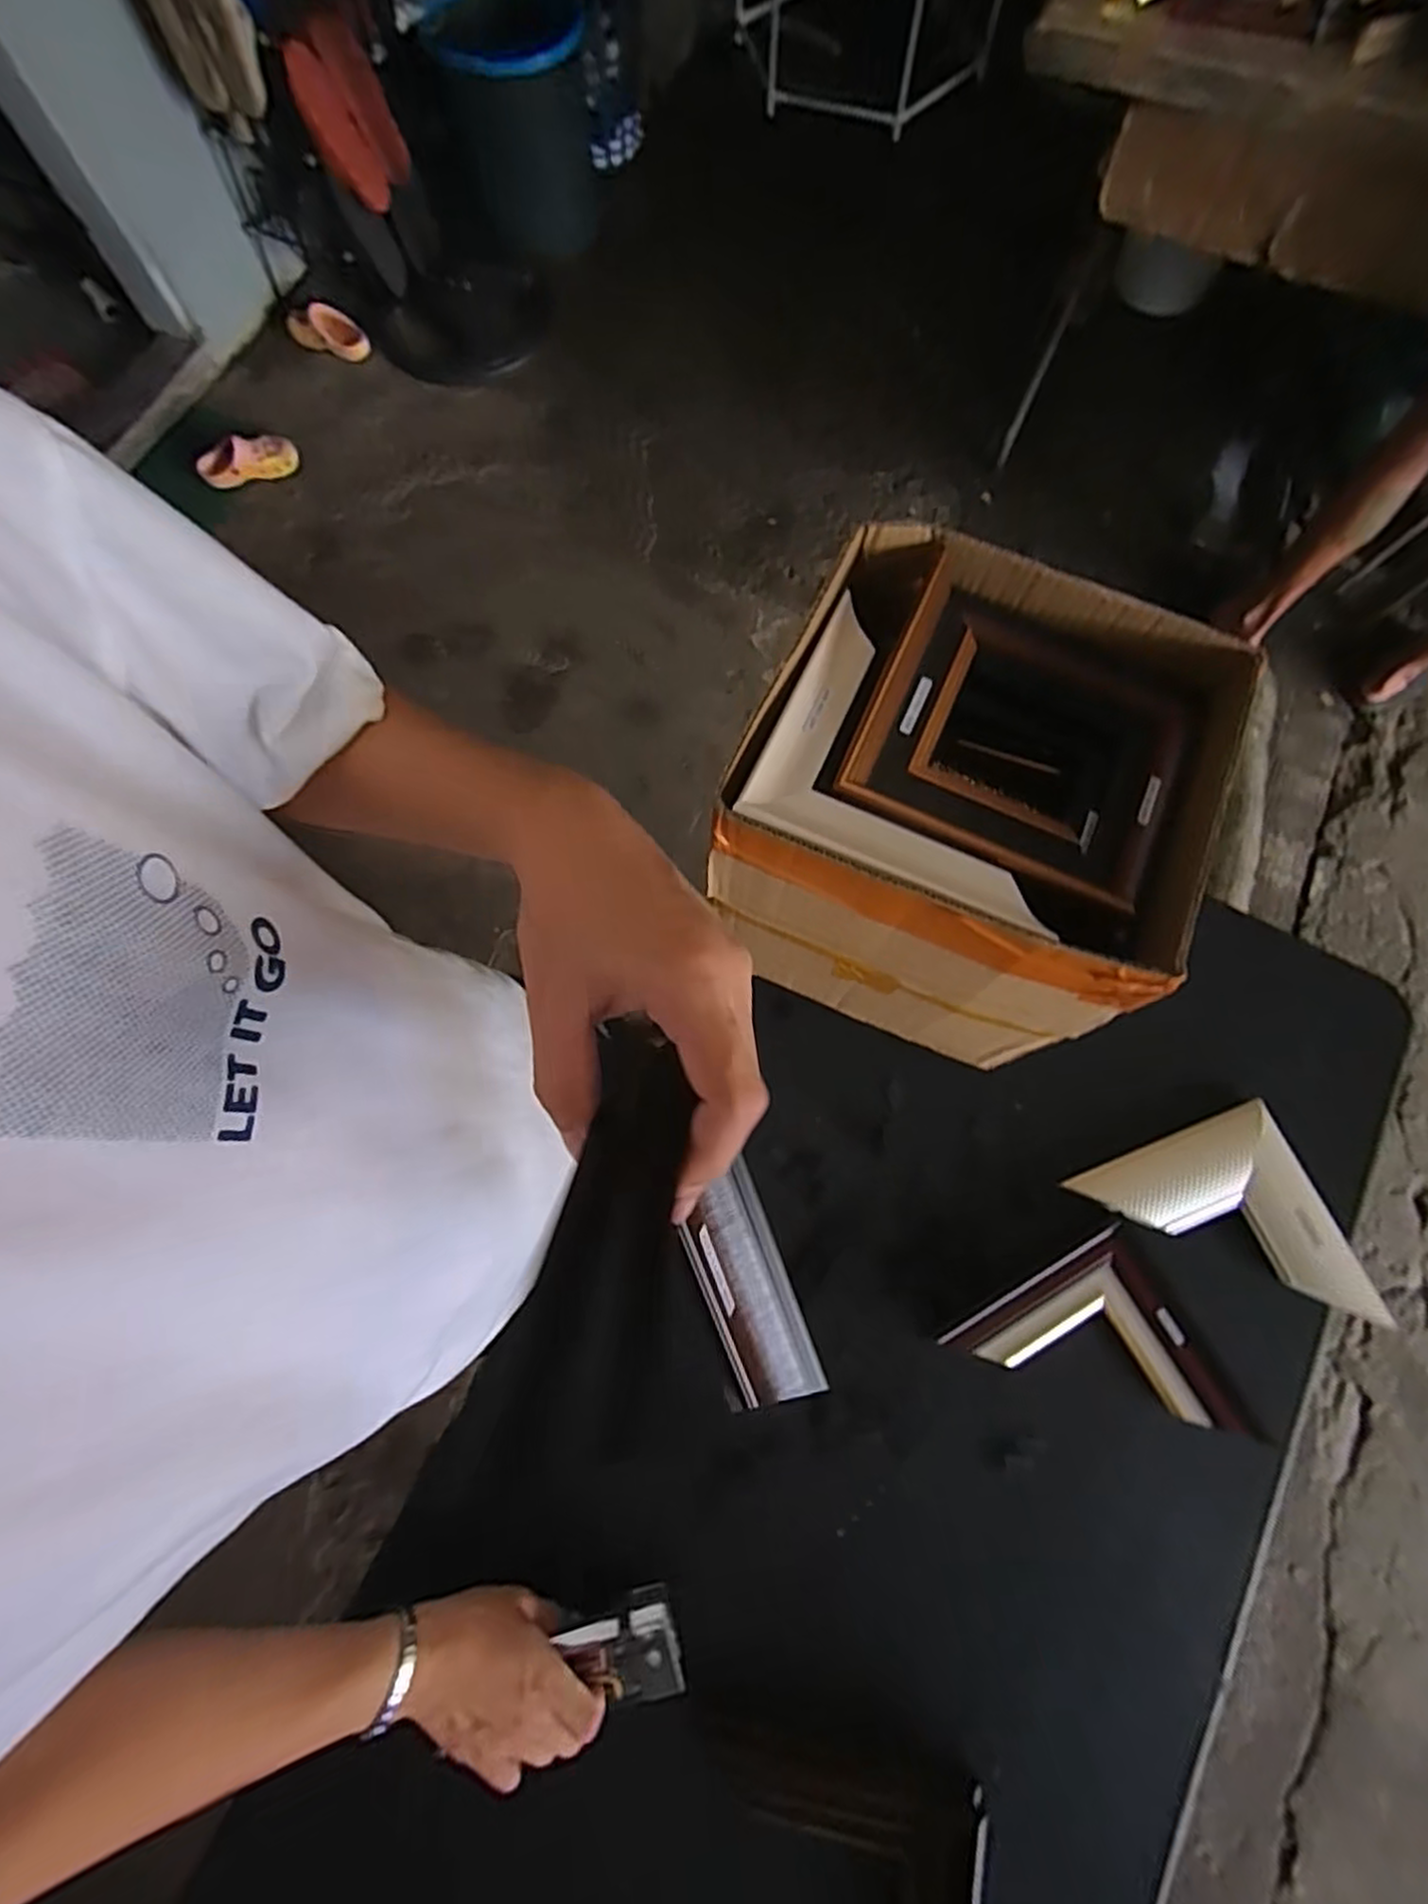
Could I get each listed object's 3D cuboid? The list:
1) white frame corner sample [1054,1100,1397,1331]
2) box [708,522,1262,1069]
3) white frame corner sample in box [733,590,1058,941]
[{"bbox_3d":[0.446,0.196,0.631,0.245,0.022,0.134,21,75,7],"label":"white frame corner sample"},{"bbox_3d":[0.173,-0.100,0.565,0.272,0.246,0.264,22,75,8],"label":"box"},{"bbox_3d":[0.132,-0.121,0.456,0.185,0.025,0.178,24,75,8],"label":"white frame corner sample in box"}]

